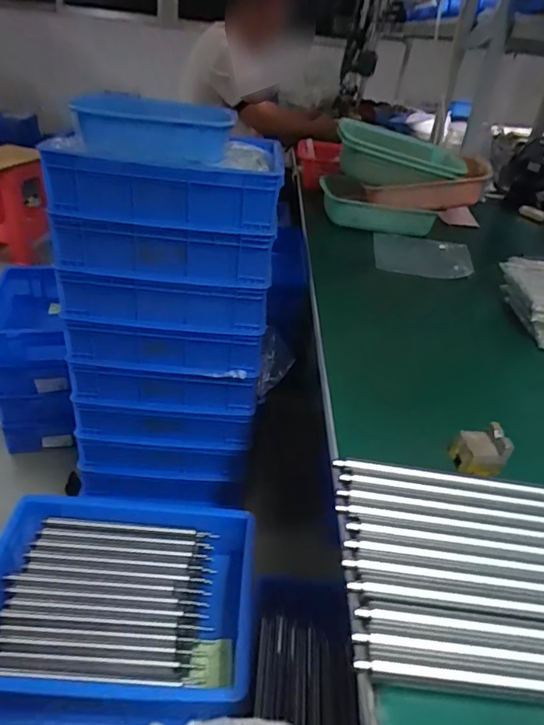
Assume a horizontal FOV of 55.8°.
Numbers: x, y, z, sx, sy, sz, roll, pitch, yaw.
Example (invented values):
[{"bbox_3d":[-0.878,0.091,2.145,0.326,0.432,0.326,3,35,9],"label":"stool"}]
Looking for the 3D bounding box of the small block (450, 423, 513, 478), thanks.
[{"bbox_3d":[0.235,0.099,0.578,0.055,0.047,0.045,12,34,7],"label":"small block"}]

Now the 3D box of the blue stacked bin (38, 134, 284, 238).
[{"bbox_3d":[-0.193,-0.366,1.005,0.406,0.111,0.312,4,33,-5],"label":"blue stacked bin"}]

